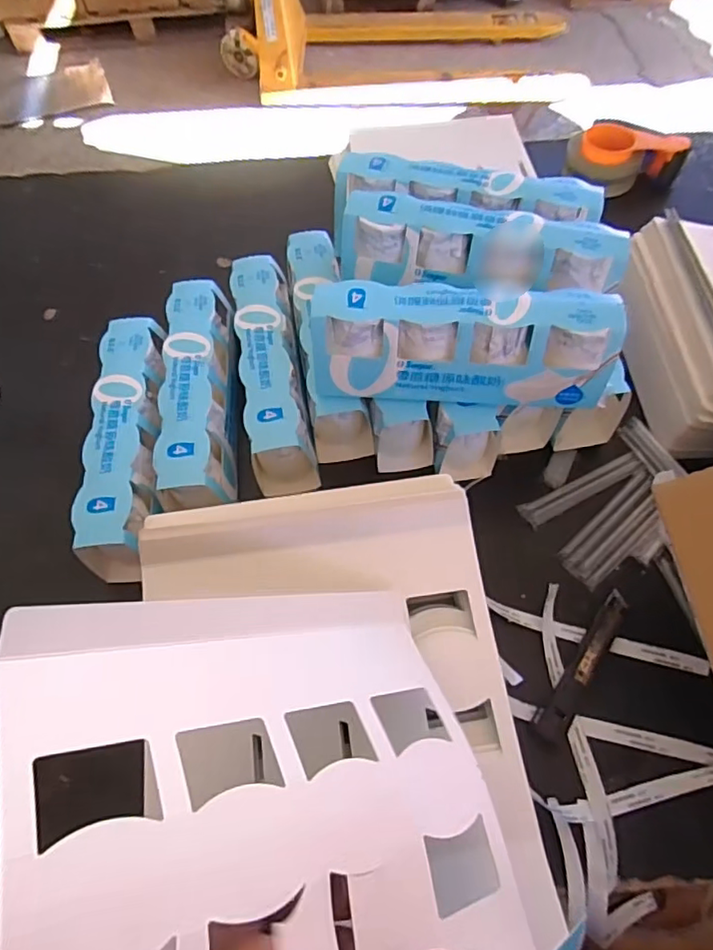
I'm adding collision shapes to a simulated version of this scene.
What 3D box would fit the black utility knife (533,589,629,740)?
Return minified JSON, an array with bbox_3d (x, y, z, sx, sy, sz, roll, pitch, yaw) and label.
[{"bbox_3d":[0.215,0.176,0.537,0.024,0.011,0.153,34,67,18],"label":"black utility knife"}]

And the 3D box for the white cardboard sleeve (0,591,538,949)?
[{"bbox_3d":[-0.031,0.183,0.299,0.266,0.021,0.256,6,50,-37],"label":"white cardboard sleeve"}]

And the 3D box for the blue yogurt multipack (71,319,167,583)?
[{"bbox_3d":[-0.238,-0.033,0.612,0.075,0.096,0.274,-5,61,-2],"label":"blue yogurt multipack"}]

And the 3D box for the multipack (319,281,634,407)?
[{"bbox_3d":[0.095,-0.118,0.535,0.271,0.100,0.063,5,61,4],"label":"multipack"}]

